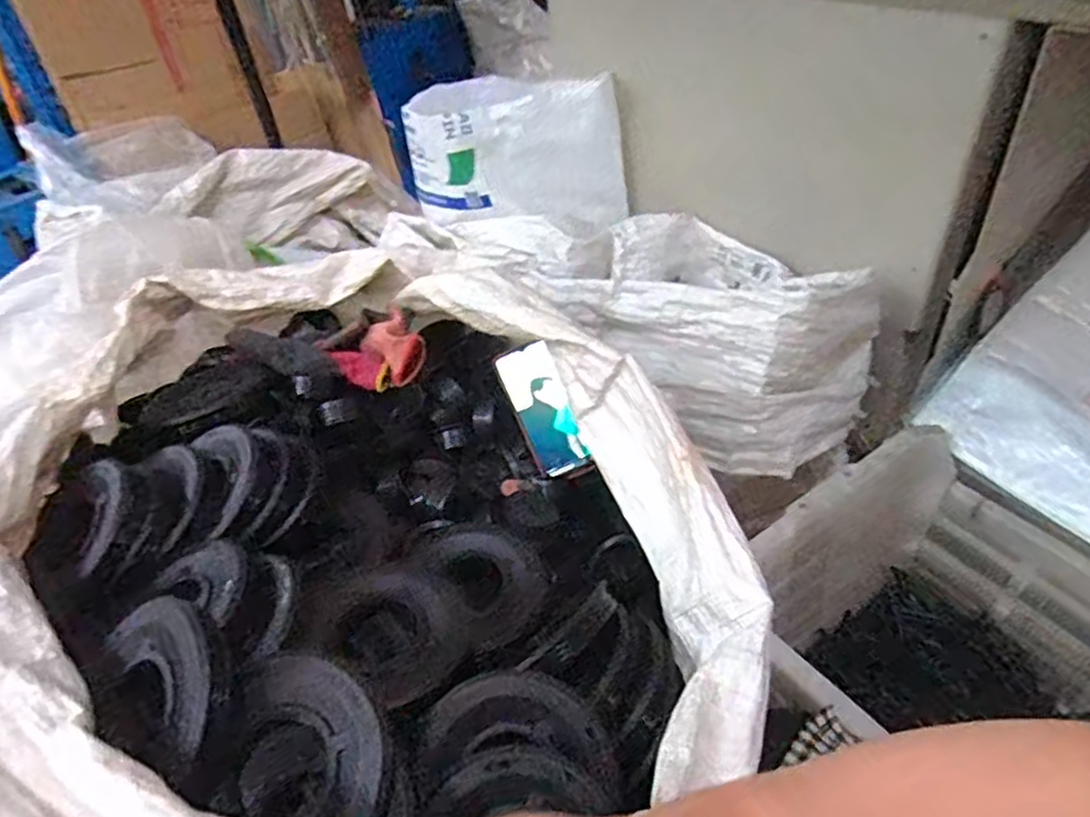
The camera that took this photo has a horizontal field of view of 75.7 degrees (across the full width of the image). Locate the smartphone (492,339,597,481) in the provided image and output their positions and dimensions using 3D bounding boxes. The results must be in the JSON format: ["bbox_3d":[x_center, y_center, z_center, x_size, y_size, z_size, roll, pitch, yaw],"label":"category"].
[{"bbox_3d":[-0.003,0.004,0.811,0.065,0.009,0.159,-24,82,7],"label":"smartphone"}]

